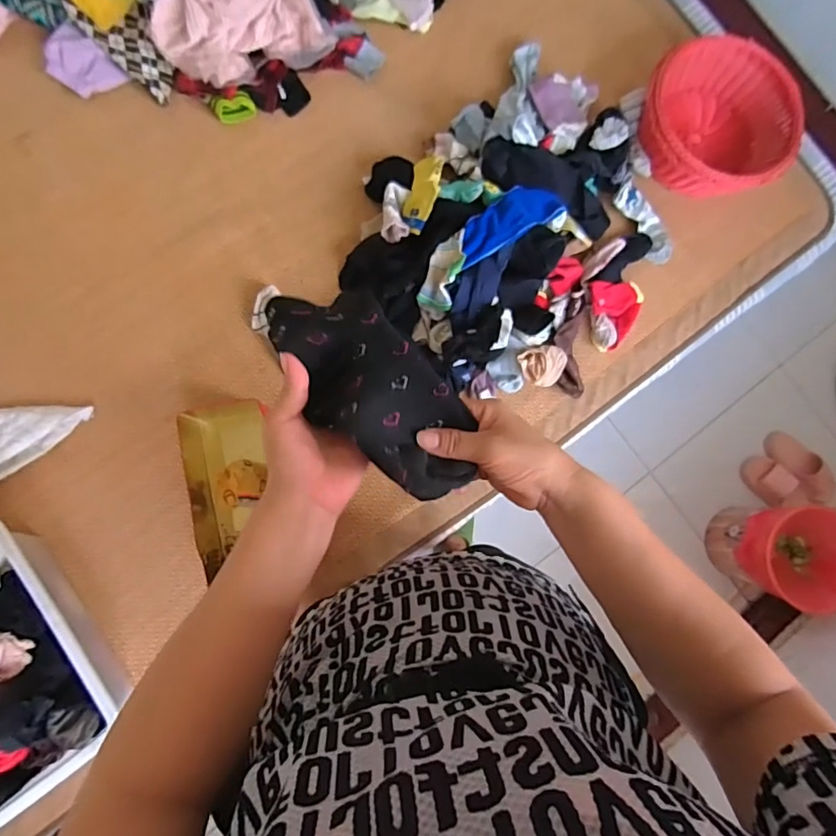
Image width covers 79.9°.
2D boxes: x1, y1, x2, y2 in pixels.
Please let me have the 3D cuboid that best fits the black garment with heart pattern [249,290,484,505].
[{"bbox_3d":[-0.047,-0.037,0.398,0.095,0.042,0.231,-41,72,-7],"label":"black garment with heart pattern"}]

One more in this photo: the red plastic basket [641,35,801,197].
[{"bbox_3d":[0.539,-0.532,0.907,0.274,0.094,0.273,0,84,-4],"label":"red plastic basket"}]

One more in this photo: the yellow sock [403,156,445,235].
[{"bbox_3d":[0.010,-0.377,0.836,0.018,0.065,0.151,25,66,-45],"label":"yellow sock"}]

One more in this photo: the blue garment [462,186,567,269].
[{"bbox_3d":[0.141,-0.316,0.796,0.202,0.036,0.071,-36,88,-7],"label":"blue garment"}]

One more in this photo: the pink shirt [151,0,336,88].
[{"bbox_3d":[-0.294,-0.700,0.816,0.290,0.183,0.188,-26,87,-6],"label":"pink shirt"}]

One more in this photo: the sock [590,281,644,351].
[{"bbox_3d":[0.355,-0.182,0.879,0.101,0.039,0.114,-9,85,-5],"label":"sock"}]

